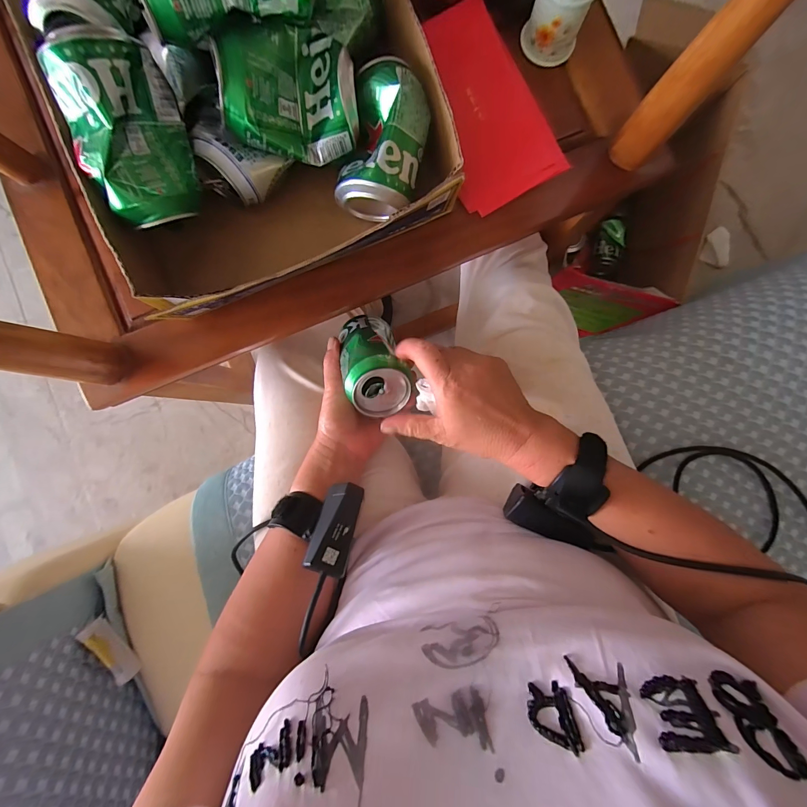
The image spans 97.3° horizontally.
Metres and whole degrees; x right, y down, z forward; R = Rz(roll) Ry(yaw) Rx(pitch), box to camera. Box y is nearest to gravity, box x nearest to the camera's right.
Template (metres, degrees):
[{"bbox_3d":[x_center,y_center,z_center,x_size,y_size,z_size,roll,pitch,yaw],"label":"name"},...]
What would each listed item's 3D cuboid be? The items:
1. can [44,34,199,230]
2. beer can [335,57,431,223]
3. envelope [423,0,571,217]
[{"bbox_3d":[-0.201,-0.197,0.261,0.060,0.070,0.115,9,127,26],"label":"can"},{"bbox_3d":[-0.015,-0.211,0.288,0.064,0.052,0.109,10,89,1],"label":"beer can"},{"bbox_3d":[0.070,-0.277,0.334,0.105,0.007,0.178,-29,92,-2],"label":"envelope"}]

